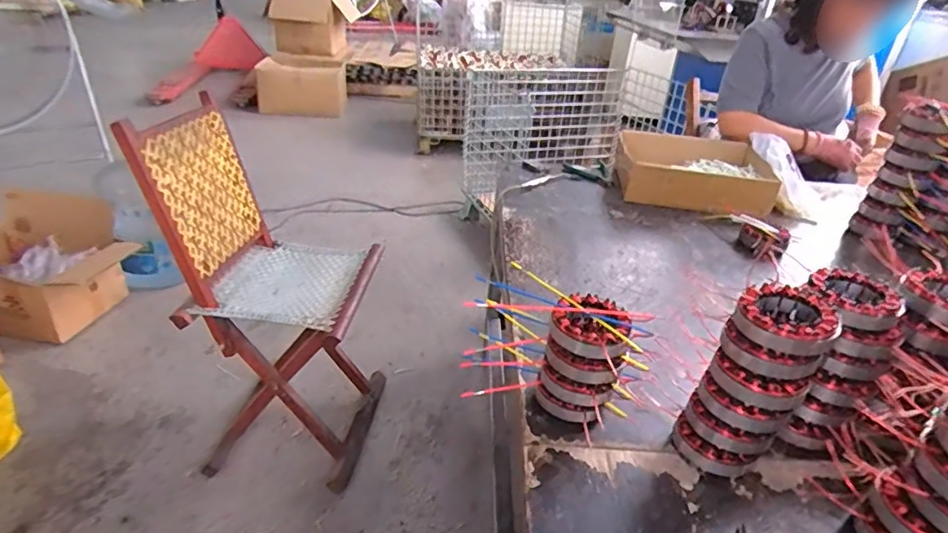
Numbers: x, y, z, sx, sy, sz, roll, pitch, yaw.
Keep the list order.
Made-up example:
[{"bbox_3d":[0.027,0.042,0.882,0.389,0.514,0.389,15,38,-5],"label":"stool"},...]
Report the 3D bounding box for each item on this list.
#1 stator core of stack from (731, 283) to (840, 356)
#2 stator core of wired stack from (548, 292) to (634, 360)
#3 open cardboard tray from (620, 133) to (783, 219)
[{"bbox_3d":[0.300,0.049,0.527,0.085,0.025,0.084,28,37,36],"label":"stator core of stack"},{"bbox_3d":[0.126,0.066,0.598,0.083,0.041,0.089,15,31,18],"label":"stator core of wired stack"},{"bbox_3d":[0.501,-0.224,1.282,0.316,0.093,0.293,9,30,8],"label":"open cardboard tray"}]

